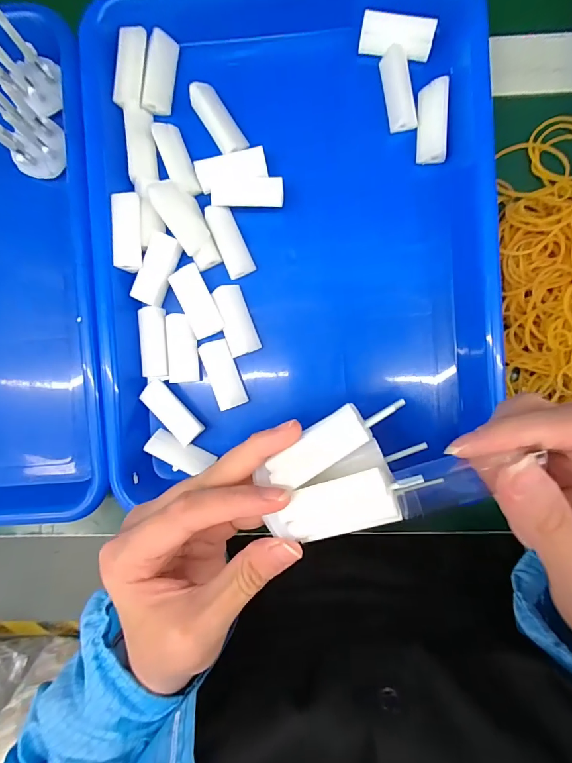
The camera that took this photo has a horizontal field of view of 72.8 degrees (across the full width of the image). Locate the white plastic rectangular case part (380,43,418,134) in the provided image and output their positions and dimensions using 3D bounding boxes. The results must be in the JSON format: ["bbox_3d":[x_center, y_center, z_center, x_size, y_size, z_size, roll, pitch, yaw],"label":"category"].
[{"bbox_3d":[0.073,-0.187,0.250,0.018,0.009,0.048,-11,90,2],"label":"white plastic rectangular case part"}]

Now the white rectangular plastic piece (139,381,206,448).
[{"bbox_3d":[-0.077,0.021,0.262,0.017,0.008,0.046,-42,89,2],"label":"white rectangular plastic piece"}]

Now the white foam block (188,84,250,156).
[{"bbox_3d":[-0.044,-0.170,0.252,0.018,0.011,0.044,-32,89,2],"label":"white foam block"}]

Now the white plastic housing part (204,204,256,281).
[{"bbox_3d":[-0.037,-0.092,0.256,0.018,0.009,0.046,-23,90,2],"label":"white plastic housing part"}]

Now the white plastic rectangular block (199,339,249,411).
[{"bbox_3d":[-0.042,-0.005,0.261,0.020,0.005,0.046,-20,90,2],"label":"white plastic rectangular block"}]

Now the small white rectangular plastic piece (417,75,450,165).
[{"bbox_3d":[0.095,-0.166,0.249,0.018,0.011,0.047,0,91,2],"label":"small white rectangular plastic piece"}]

